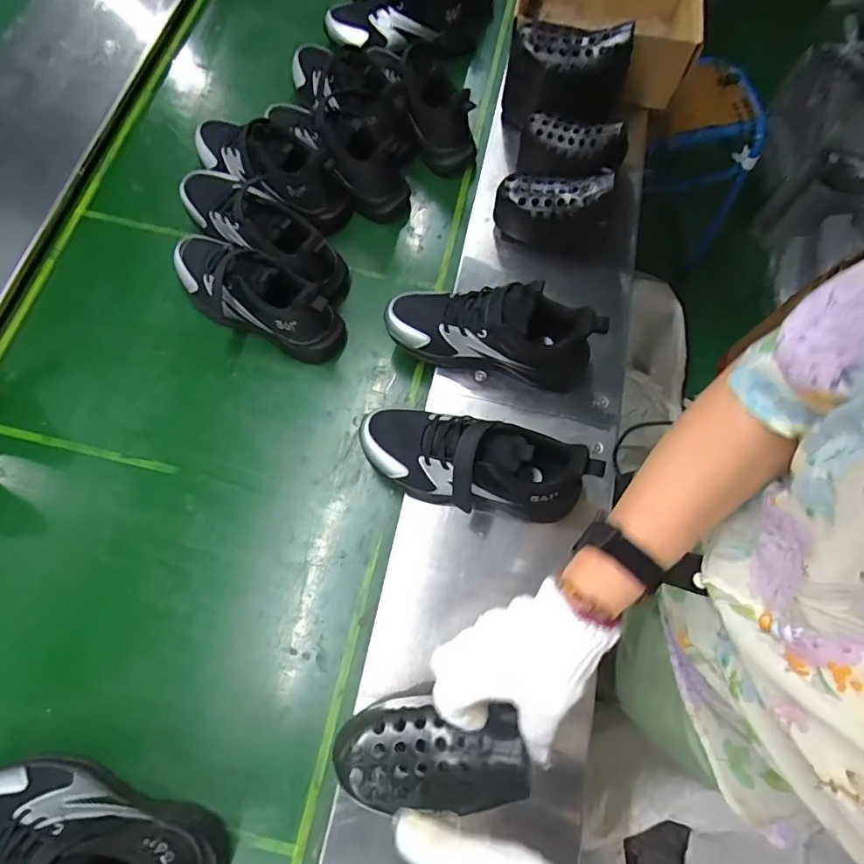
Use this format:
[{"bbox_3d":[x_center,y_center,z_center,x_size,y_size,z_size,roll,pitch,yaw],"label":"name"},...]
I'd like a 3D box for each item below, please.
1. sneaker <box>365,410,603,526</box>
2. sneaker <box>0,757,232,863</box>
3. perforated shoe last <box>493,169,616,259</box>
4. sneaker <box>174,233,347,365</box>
[{"bbox_3d":[0.041,0.031,0.547,0.247,0.125,0.093,16,70,3],"label":"sneaker"},{"bbox_3d":[-0.310,0.354,0.437,0.249,0.122,0.113,12,70,2],"label":"sneaker"},{"bbox_3d":[0.158,-0.302,0.677,0.144,0.115,0.067,14,70,4],"label":"perforated shoe last"},{"bbox_3d":[-0.236,-0.181,0.647,0.246,0.101,0.087,31,72,8],"label":"sneaker"}]

